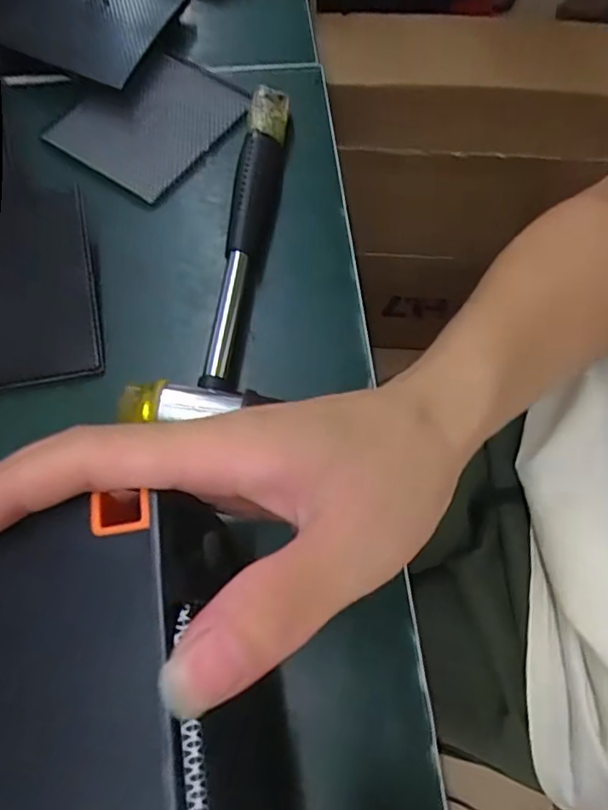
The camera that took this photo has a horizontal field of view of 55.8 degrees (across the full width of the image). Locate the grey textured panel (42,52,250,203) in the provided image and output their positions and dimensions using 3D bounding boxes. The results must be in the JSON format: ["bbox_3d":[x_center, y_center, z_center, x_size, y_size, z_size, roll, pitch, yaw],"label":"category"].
[{"bbox_3d":[-0.102,-0.191,0.382,0.092,0.004,0.110,37,72,13],"label":"grey textured panel"}]

